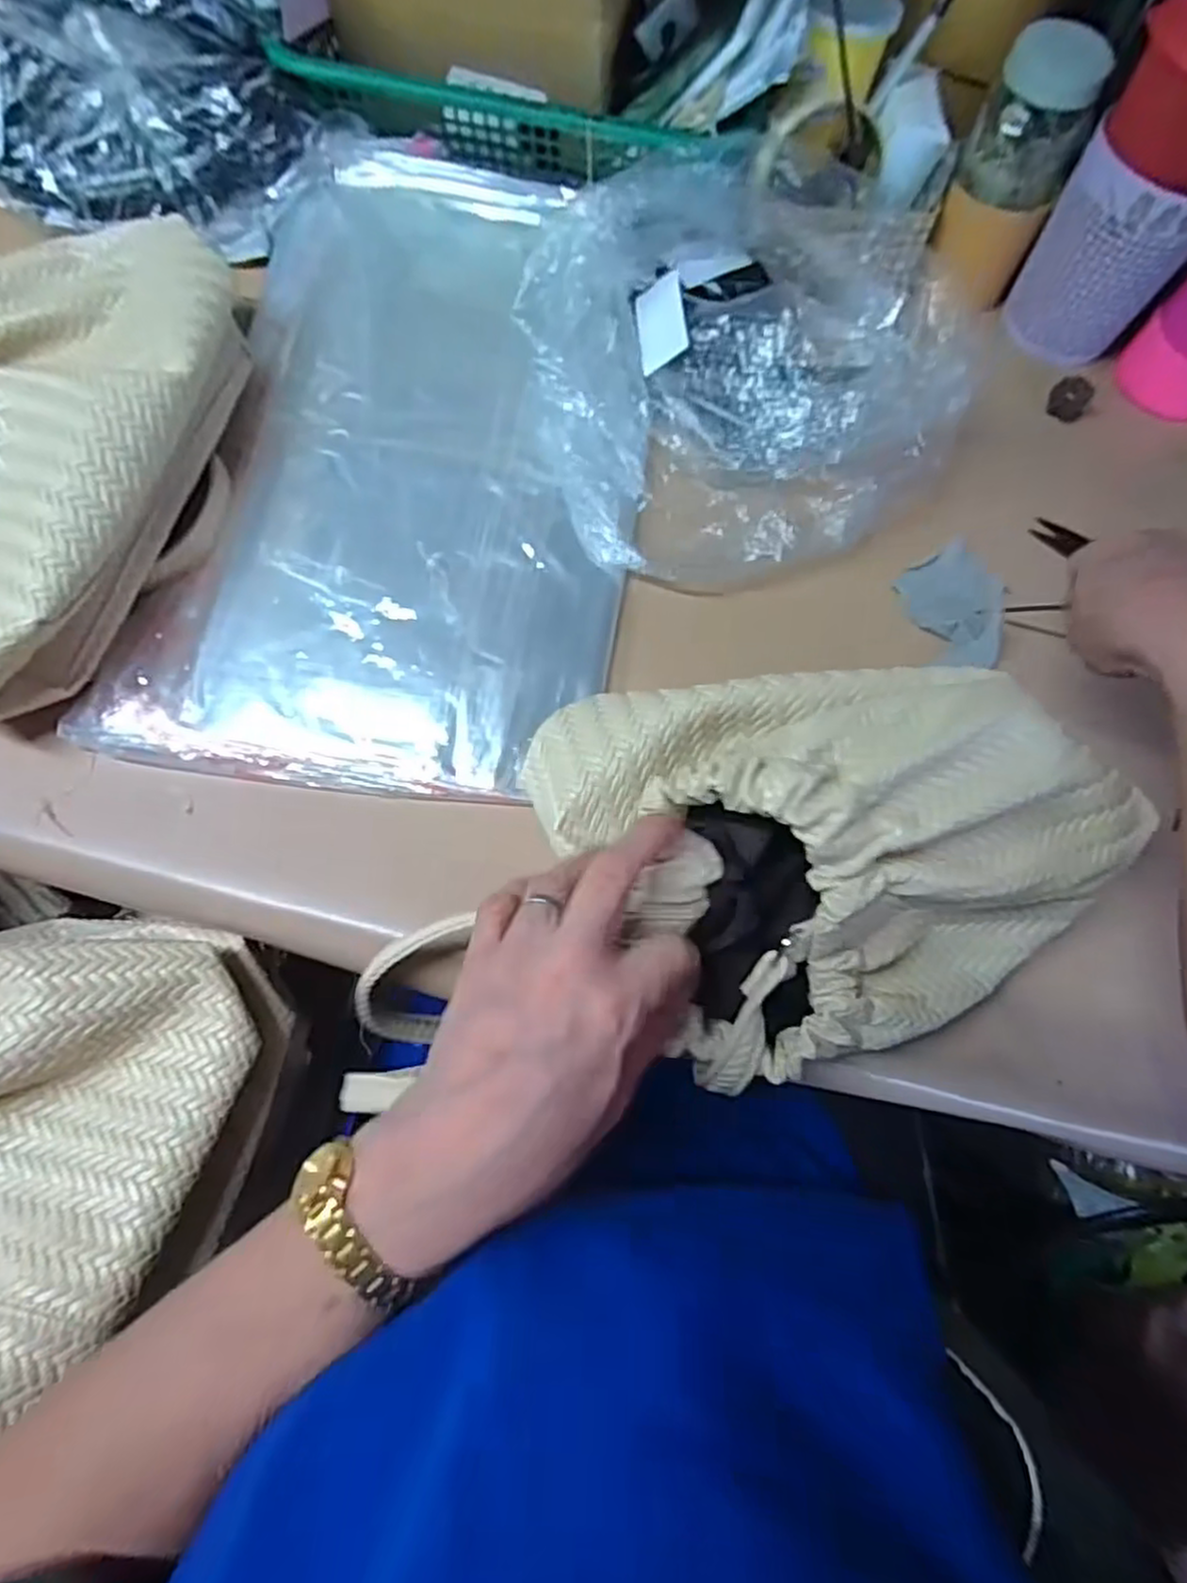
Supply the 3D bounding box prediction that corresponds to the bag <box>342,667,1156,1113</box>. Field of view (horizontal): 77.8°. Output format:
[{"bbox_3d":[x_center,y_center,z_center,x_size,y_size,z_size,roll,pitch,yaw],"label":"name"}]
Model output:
[{"bbox_3d":[0.120,0.026,0.338,0.282,0.090,0.190,-1,72,-3],"label":"bag"}]

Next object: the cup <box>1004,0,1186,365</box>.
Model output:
[{"bbox_3d":[0.338,-0.369,0.459,0.070,0.162,0.073,1,72,-2],"label":"cup"}]

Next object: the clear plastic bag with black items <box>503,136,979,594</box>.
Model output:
[{"bbox_3d":[0.100,-0.268,0.447,0.263,0.081,0.235,-29,76,-11],"label":"clear plastic bag with black items"}]

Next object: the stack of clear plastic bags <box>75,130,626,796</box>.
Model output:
[{"bbox_3d":[-0.107,-0.224,0.470,0.266,0.027,0.464,10,72,1],"label":"stack of clear plastic bags"}]

